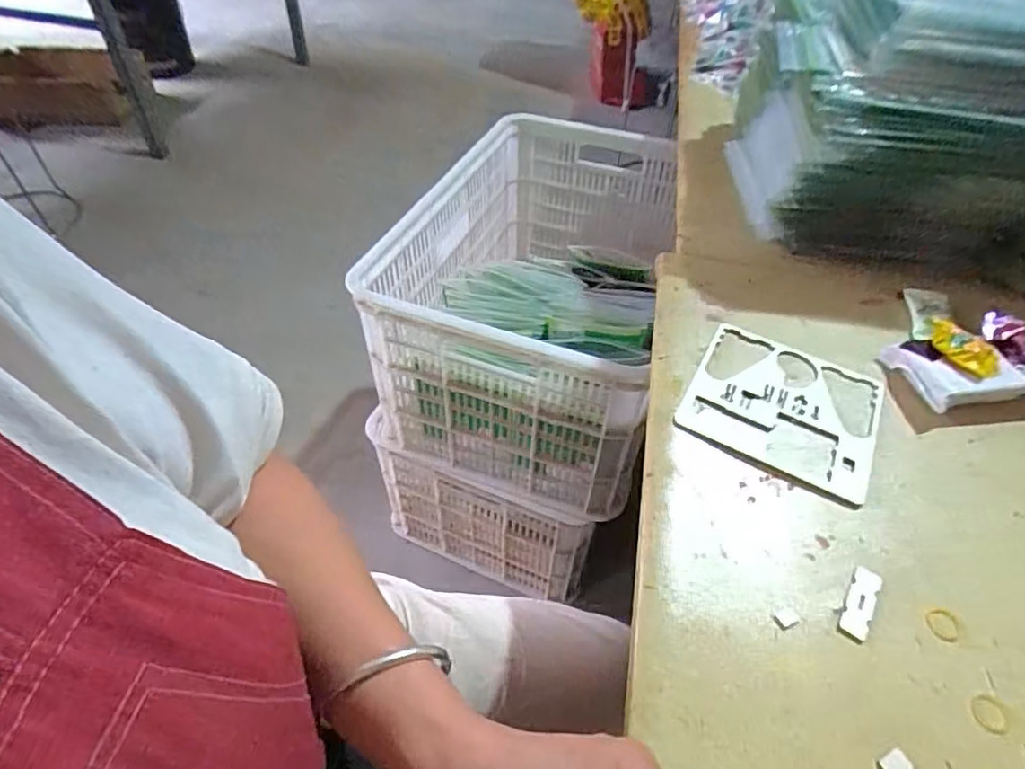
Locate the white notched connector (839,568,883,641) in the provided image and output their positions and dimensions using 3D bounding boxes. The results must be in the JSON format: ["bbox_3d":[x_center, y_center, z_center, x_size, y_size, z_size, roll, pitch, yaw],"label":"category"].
[{"bbox_3d":[0.220,0.136,0.370,0.016,0.004,0.051,29,52,22],"label":"white notched connector"}]

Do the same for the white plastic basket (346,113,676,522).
[{"bbox_3d":[0.047,-0.171,0.993,0.395,0.305,0.653,12,47,8],"label":"white plastic basket"}]

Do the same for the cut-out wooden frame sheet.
[{"bbox_3d":[0.221,0.014,0.479,0.143,0.006,0.146,23,50,18],"label":"cut-out wooden frame sheet"}]

